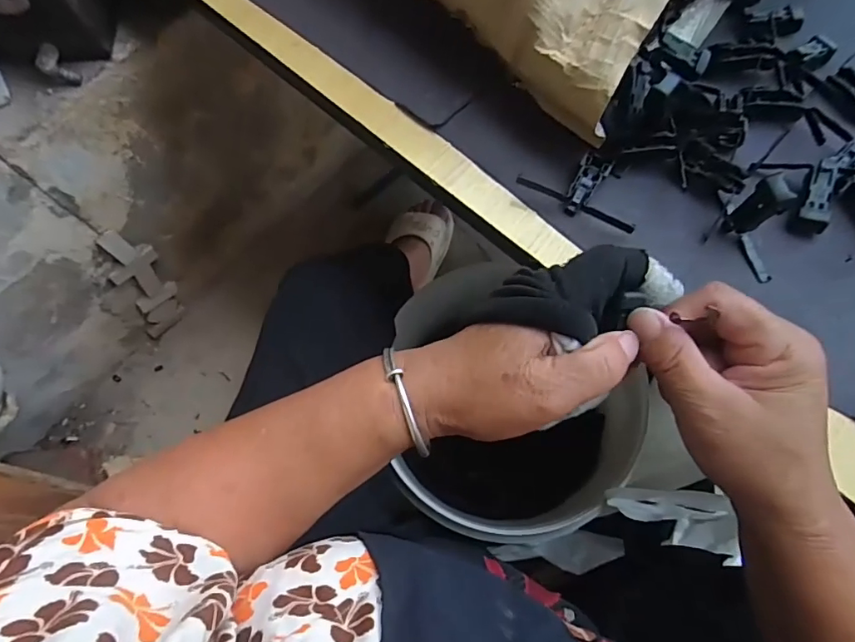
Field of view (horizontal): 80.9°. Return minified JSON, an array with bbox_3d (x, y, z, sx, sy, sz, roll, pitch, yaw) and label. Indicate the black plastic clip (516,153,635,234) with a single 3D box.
[{"bbox_3d":[0.112,-0.096,0.352,0.082,0.013,0.051,29,75,11],"label":"black plastic clip"}]

